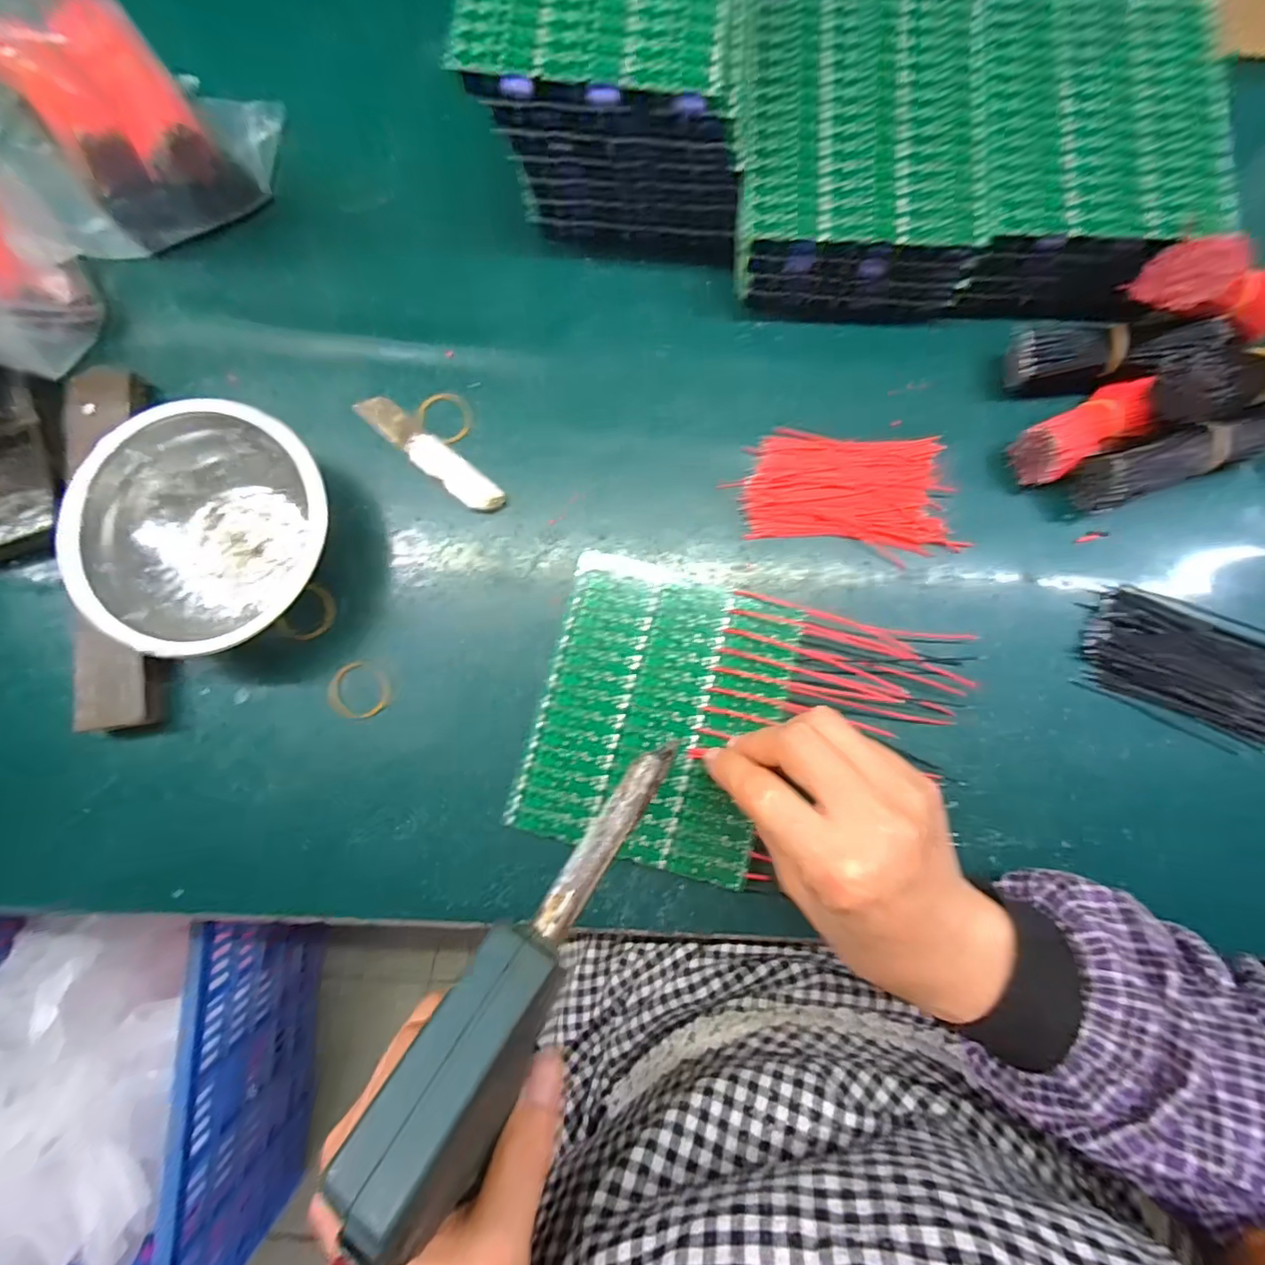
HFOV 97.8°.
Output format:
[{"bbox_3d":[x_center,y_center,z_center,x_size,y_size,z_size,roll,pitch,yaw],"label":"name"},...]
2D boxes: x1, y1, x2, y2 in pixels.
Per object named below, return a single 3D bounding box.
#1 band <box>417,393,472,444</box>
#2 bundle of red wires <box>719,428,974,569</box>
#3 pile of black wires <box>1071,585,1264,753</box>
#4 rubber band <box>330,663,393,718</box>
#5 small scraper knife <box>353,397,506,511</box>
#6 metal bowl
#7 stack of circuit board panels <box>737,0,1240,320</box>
[{"bbox_3d":[-0.109,-0.126,0.320,0.033,0.004,0.030,0,80,-2],"label":"band"},{"bbox_3d":[0.122,-0.081,0.313,0.116,0.010,0.067,4,80,-2],"label":"bundle of red wires"},{"bbox_3d":[0.303,0.018,0.302,0.108,0.012,0.070,17,80,1],"label":"pile of black wires"},{"bbox_3d":[-0.151,0.032,0.304,0.032,0.004,0.032,0,80,-2],"label":"rubber band"},{"bbox_3d":[-0.117,-0.103,0.318,0.102,0.005,0.019,39,81,4],"label":"small scraper knife"},{"bbox_3d":[-0.228,-0.057,0.293,0.104,0.040,0.127,34,85,4],"label":"metal bowl"},{"bbox_3d":[0.185,-0.269,0.318,0.249,0.063,0.165,6,83,1],"label":"stack of circuit board panels"}]

